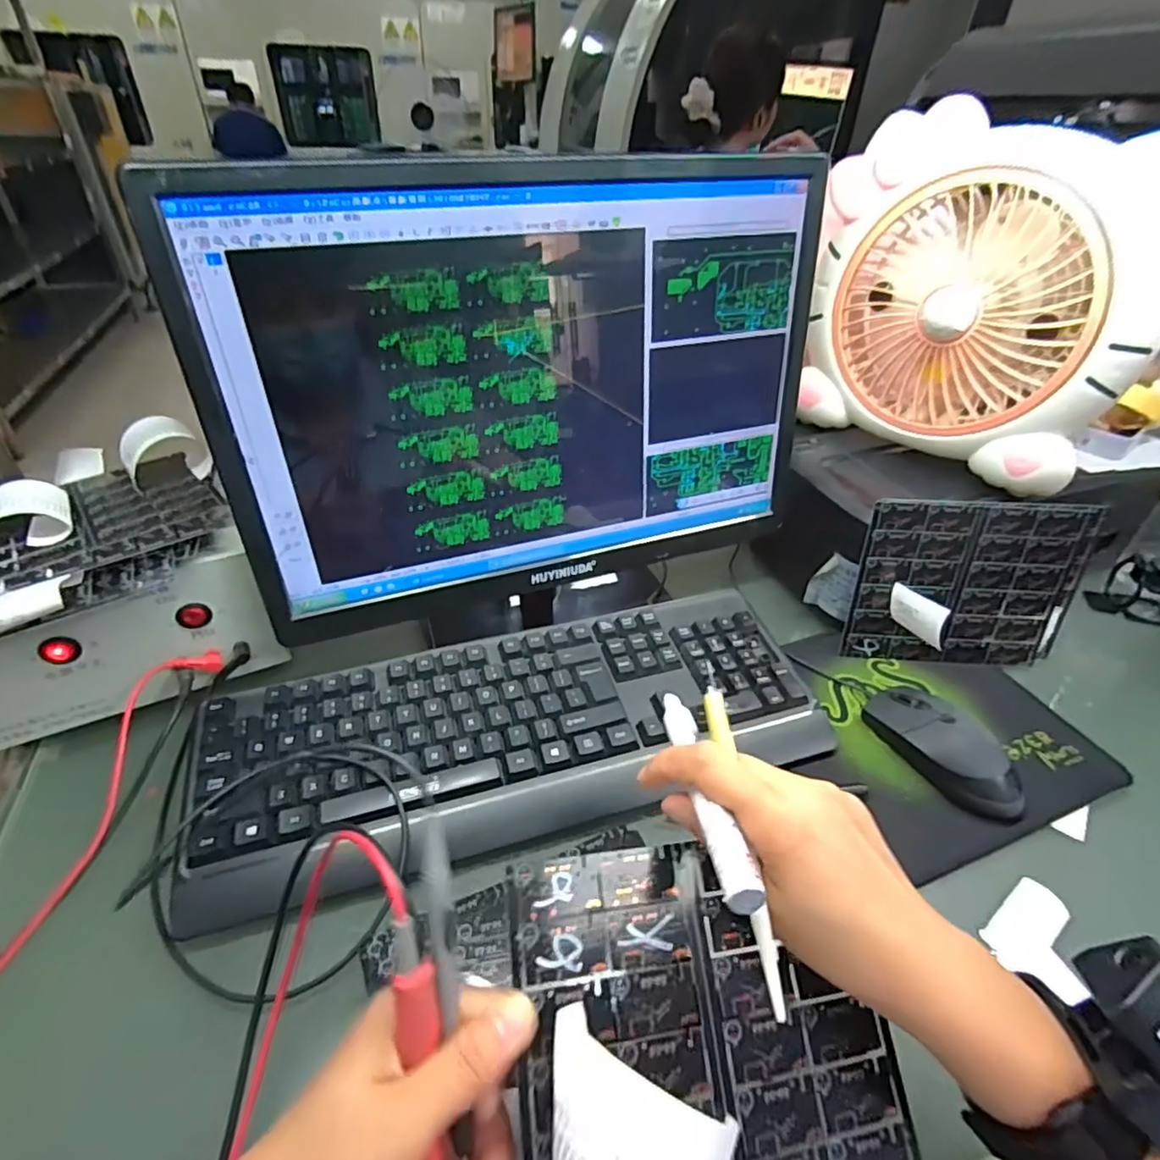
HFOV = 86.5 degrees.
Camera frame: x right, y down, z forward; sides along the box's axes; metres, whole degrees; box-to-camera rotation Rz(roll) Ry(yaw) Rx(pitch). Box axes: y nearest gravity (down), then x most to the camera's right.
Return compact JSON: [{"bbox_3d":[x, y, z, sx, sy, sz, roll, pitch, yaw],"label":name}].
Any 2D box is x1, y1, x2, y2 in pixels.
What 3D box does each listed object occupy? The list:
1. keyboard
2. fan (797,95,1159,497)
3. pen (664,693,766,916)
[{"bbox_3d":[-0.040,0.107,0.447,0.437,0.040,0.158,-11,40,-16],"label":"keyboard"},{"bbox_3d":[0.335,-0.237,0.518,0.127,0.235,0.252,-25,45,-31],"label":"fan"},{"bbox_3d":[0.056,0.094,0.291,0.015,0.010,0.134,-1,23,-4],"label":"pen"}]

